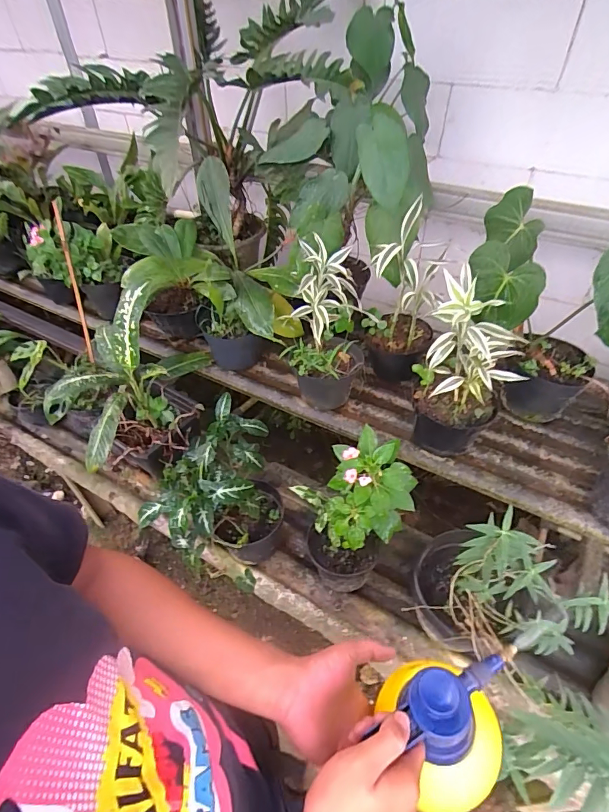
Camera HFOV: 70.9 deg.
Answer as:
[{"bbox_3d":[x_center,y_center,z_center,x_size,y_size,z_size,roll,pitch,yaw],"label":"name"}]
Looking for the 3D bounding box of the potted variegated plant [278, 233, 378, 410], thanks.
[{"bbox_3d":[0.049,-0.171,1.003,0.179,0.356,0.164,5,45,7],"label":"potted variegated plant"}]

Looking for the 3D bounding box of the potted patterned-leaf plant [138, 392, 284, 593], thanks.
[{"bbox_3d":[-0.209,0.214,1.059,0.309,0.282,0.335,12,47,14],"label":"potted patterned-leaf plant"}]

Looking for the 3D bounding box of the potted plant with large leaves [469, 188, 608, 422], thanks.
[{"bbox_3d":[0.517,-0.178,0.921,0.367,0.426,0.295,10,46,12],"label":"potted plant with large leaves"}]

